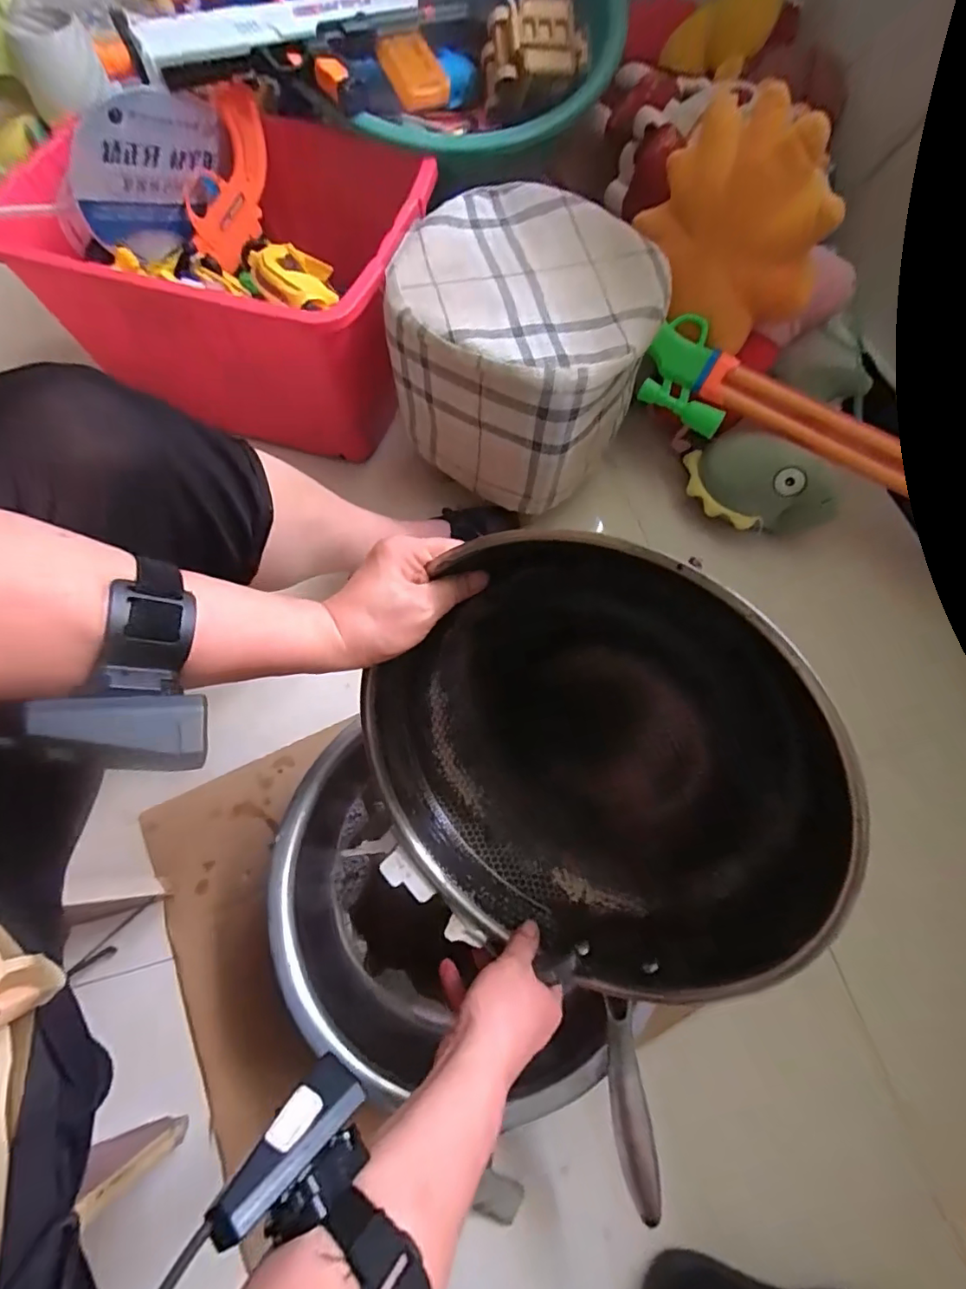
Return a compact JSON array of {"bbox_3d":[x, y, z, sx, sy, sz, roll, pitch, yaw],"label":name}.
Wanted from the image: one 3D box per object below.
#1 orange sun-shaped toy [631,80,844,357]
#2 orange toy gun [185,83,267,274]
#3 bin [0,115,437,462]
[{"bbox_3d":[0.295,-0.493,0.628,0.081,0.214,0.212,-42,75,-16],"label":"orange sun-shaped toy"},{"bbox_3d":[-0.328,-0.600,0.691,0.082,0.194,0.039,-9,64,-41],"label":"orange toy gun"},{"bbox_3d":[-0.336,-0.480,0.737,0.508,0.273,0.308,12,68,3],"label":"bin"}]

